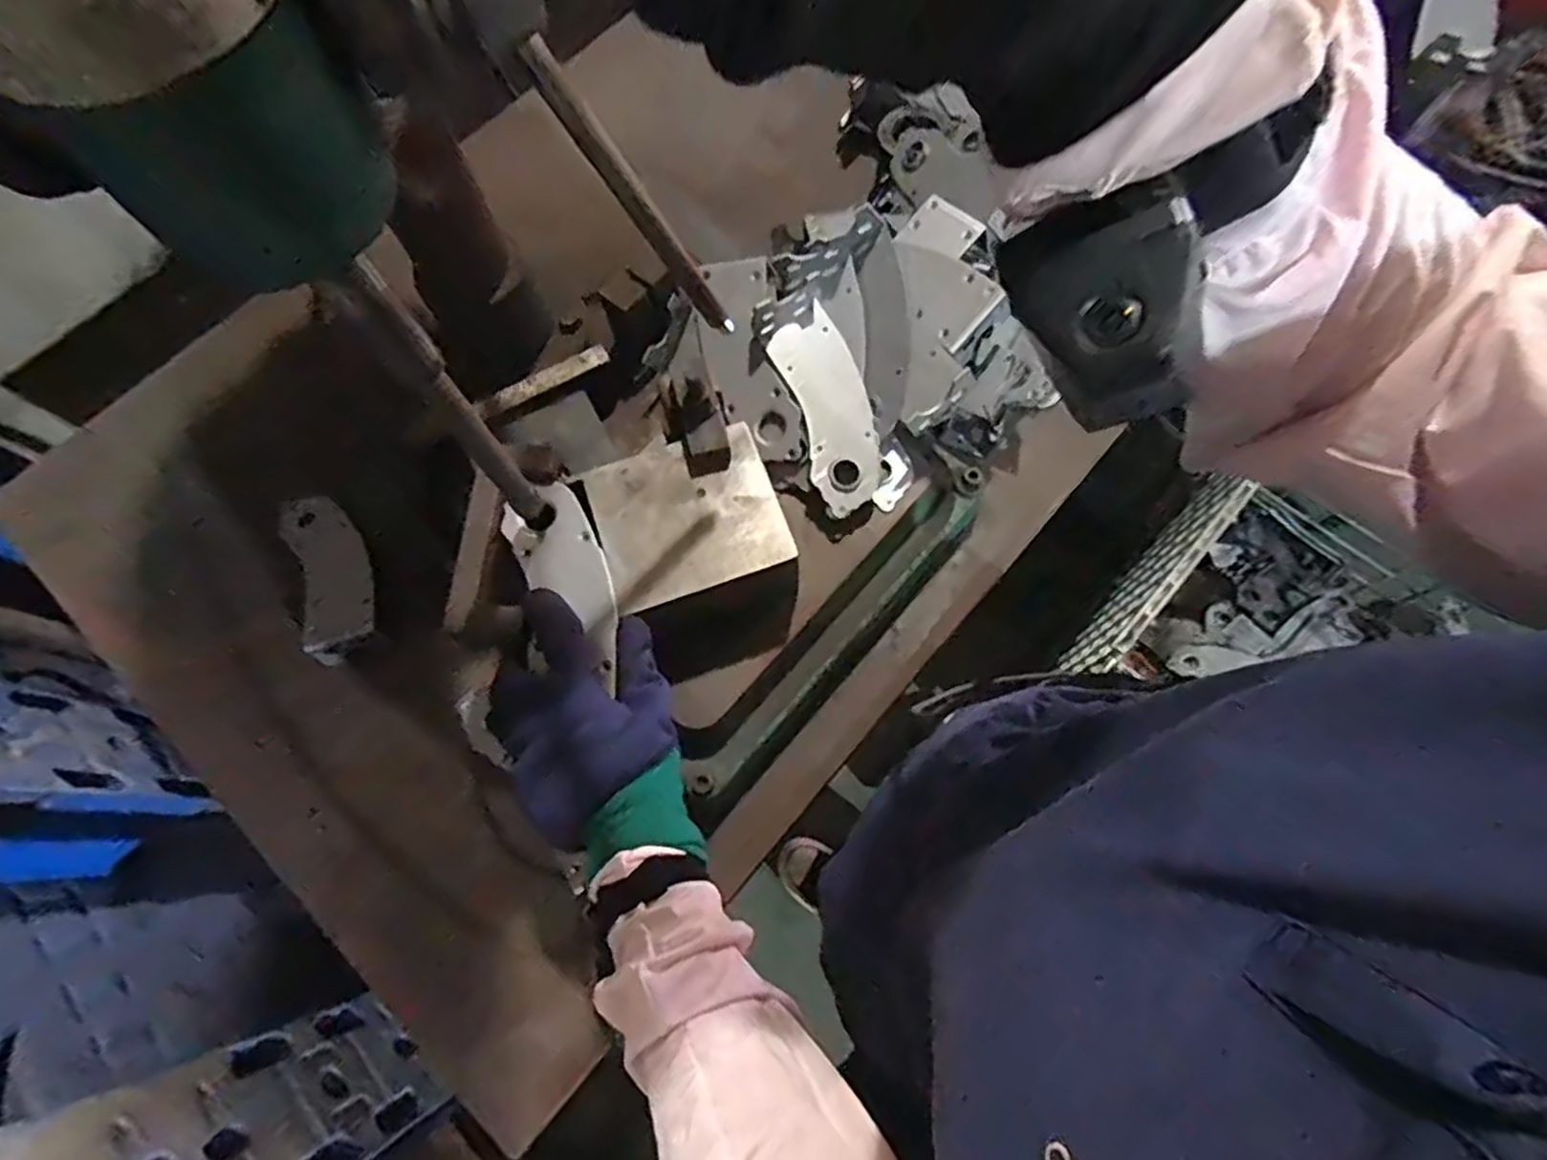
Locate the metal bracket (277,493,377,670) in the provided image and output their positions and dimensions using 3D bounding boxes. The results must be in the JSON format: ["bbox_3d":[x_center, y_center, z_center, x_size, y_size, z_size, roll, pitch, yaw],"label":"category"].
[{"bbox_3d":[-0.402,-0.013,0.648,0.070,0.019,0.172,-26,73,-7],"label":"metal bracket"}]

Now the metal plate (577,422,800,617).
[{"bbox_3d":[-0.061,-0.048,0.512,0.127,0.007,0.113,-19,72,-5],"label":"metal plate"}]

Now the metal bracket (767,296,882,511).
[{"bbox_3d":[0.048,-0.138,0.583,0.064,0.011,0.163,-18,81,-9],"label":"metal bracket"}]

